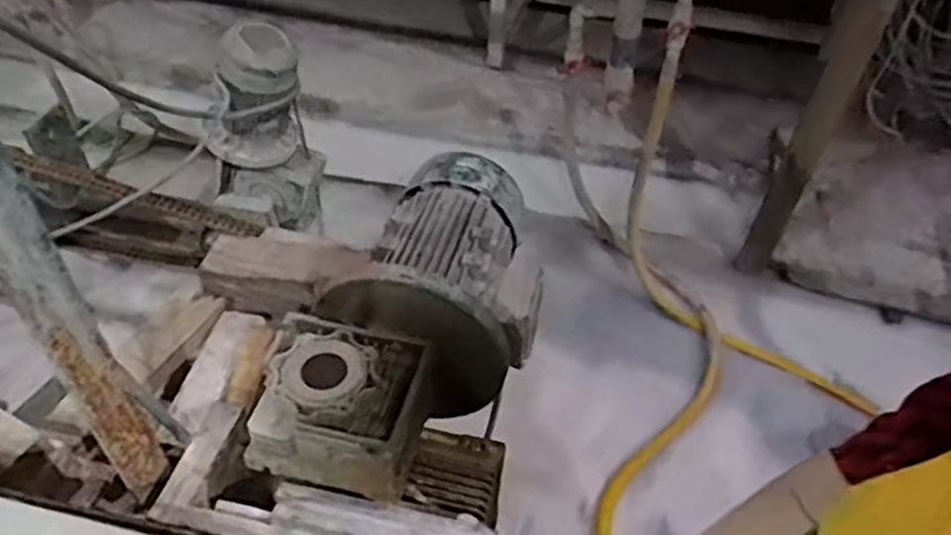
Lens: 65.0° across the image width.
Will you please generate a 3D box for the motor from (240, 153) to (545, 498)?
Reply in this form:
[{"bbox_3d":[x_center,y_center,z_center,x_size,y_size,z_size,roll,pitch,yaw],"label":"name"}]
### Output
[{"bbox_3d":[-0.045,0.045,0.746,0.193,0.167,0.386,20,47,16],"label":"motor"}]

